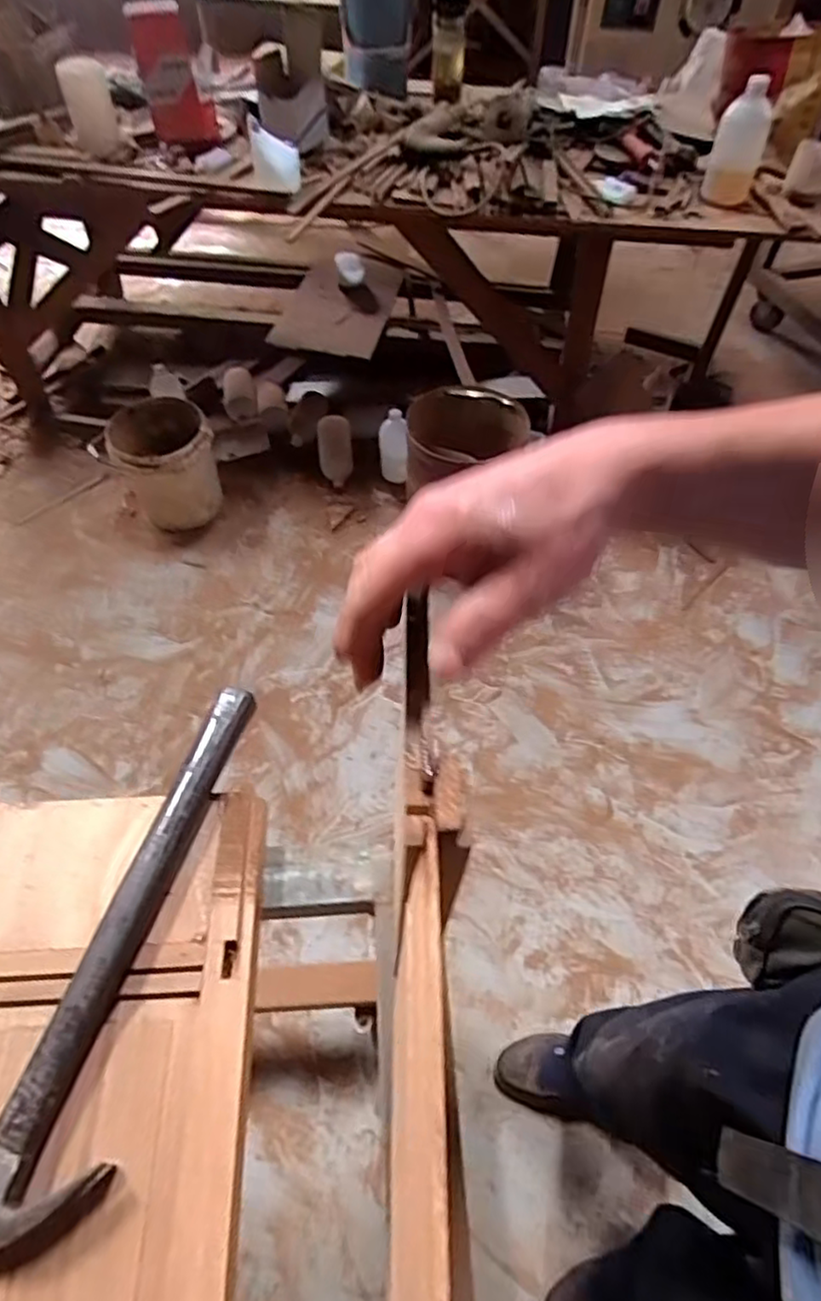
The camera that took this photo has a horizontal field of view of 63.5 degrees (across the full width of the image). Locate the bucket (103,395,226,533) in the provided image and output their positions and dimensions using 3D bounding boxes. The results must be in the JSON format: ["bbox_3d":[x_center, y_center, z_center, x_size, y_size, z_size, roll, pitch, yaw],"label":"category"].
[{"bbox_3d":[-0.631,-0.481,1.740,0.242,0.255,0.256,0,55,0],"label":"bucket"}]

